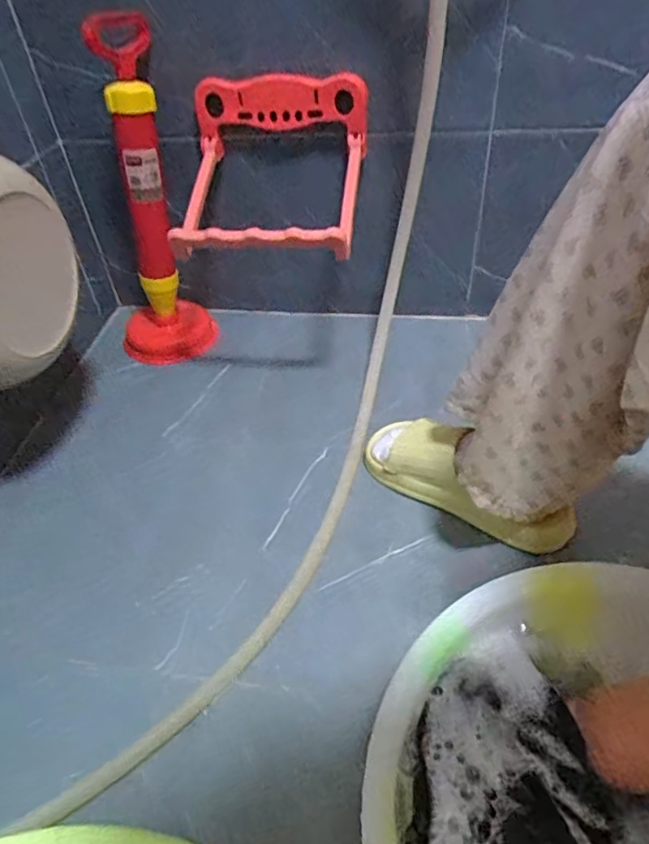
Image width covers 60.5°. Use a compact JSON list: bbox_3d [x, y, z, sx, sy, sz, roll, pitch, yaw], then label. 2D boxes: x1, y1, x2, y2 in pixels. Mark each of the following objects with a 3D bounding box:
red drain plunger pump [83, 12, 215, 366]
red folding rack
[{"bbox_3d":[-0.258,-0.294,0.766,0.151,0.410,0.167,-17,47,-10],"label":"red drain plunger pump"},{"bbox_3d":[-0.066,-0.311,0.667,0.219,0.127,0.210,1,44,8],"label":"red folding rack"}]

